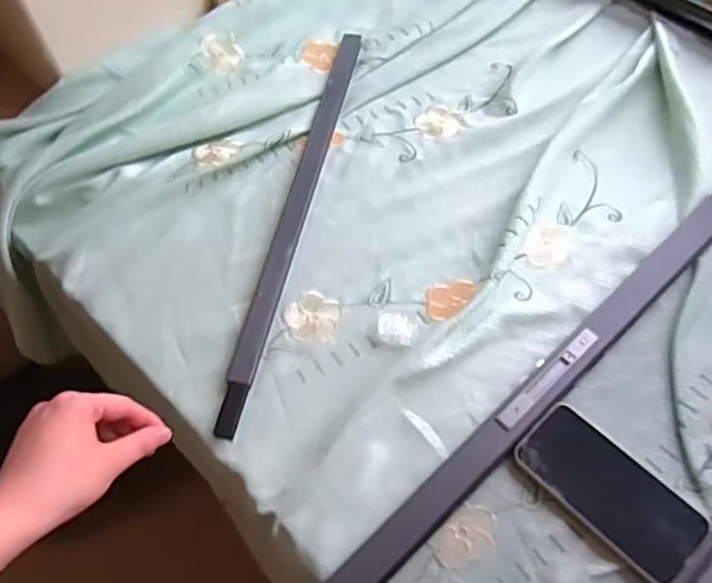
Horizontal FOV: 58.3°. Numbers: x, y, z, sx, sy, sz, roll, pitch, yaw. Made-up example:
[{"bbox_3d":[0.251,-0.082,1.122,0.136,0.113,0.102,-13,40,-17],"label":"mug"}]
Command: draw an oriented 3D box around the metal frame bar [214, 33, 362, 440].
[{"bbox_3d":[-0.069,-0.108,0.761,0.032,0.019,0.580,9,61,9],"label":"metal frame bar"}]

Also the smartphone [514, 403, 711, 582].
[{"bbox_3d":[0.228,0.176,0.575,0.085,0.012,0.160,-42,65,-18],"label":"smartphone"}]

